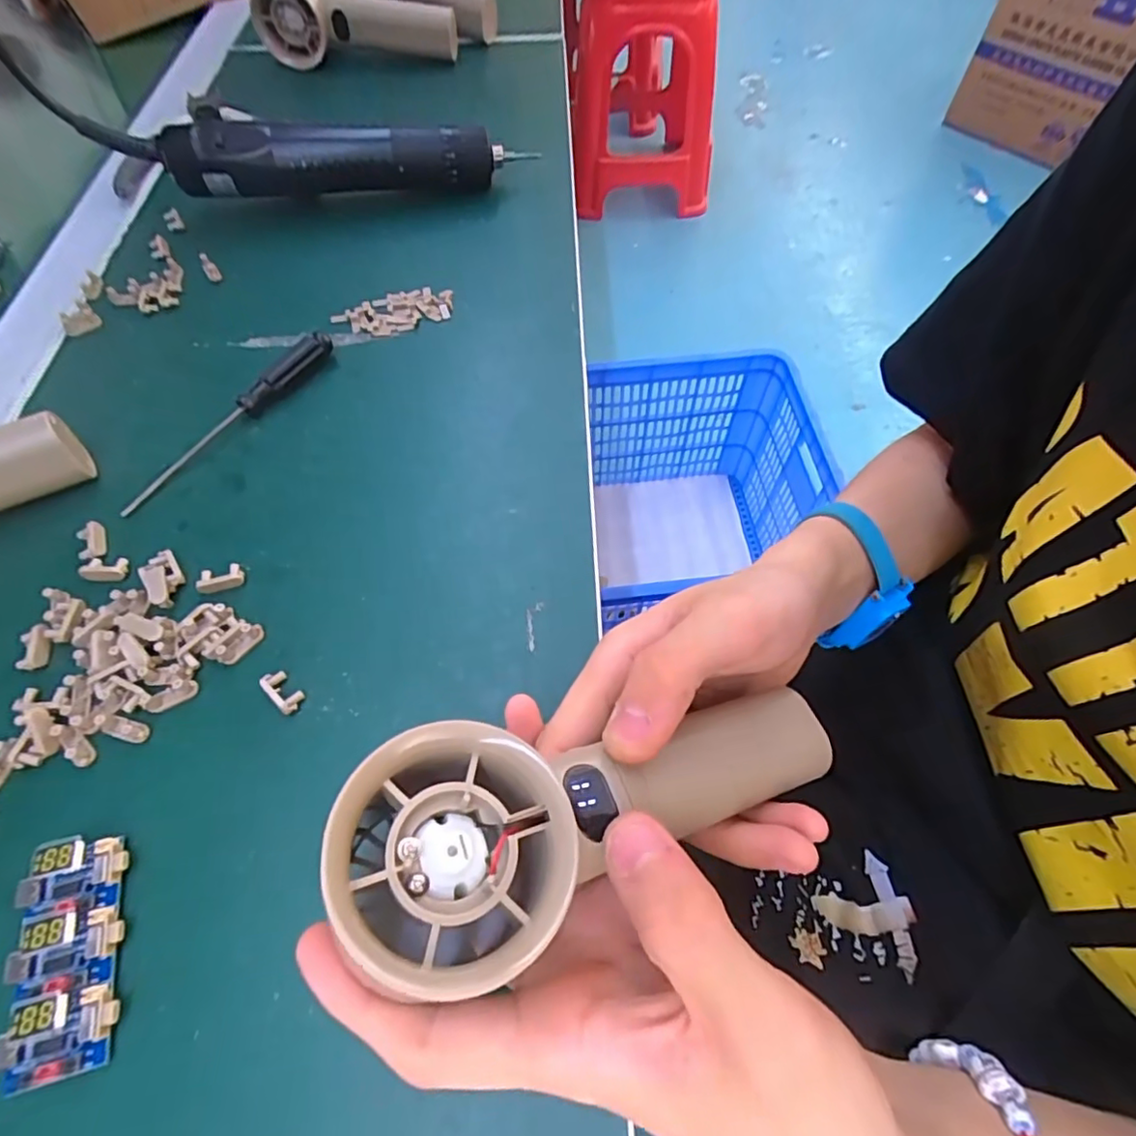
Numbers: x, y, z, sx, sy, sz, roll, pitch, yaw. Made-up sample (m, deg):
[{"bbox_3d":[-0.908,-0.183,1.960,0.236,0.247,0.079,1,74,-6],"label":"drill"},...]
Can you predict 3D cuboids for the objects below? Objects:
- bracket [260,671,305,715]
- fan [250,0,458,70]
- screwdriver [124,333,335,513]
[{"bbox_3d":[-0.114,0.049,0.228,0.019,0.005,0.010,39,67,18],"label":"bracket"},{"bbox_3d":[-0.185,-0.479,0.499,0.172,0.054,0.061,0,61,-2],"label":"fan"},{"bbox_3d":[-0.170,-0.078,0.290,0.011,0.016,0.130,32,65,15],"label":"screwdriver"}]

